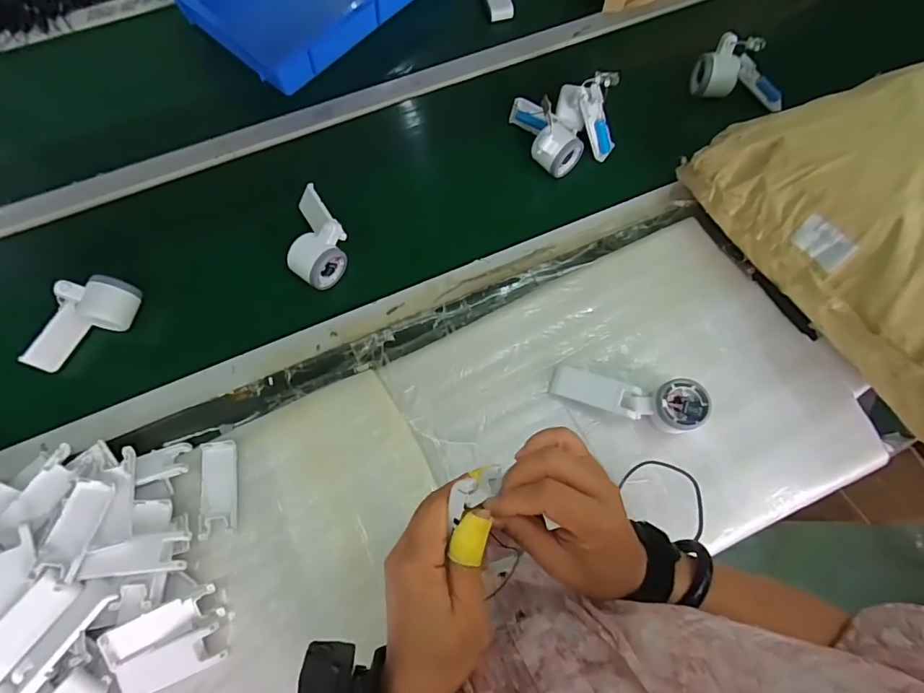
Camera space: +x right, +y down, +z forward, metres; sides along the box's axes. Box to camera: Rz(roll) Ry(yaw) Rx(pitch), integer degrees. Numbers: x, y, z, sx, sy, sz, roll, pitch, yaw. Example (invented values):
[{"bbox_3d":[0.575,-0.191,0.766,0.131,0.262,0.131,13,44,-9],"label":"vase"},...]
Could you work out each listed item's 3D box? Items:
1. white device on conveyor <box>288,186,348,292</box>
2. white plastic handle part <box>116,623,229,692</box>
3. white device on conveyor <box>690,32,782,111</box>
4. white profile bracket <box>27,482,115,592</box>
[{"bbox_3d":[-0.190,-0.149,0.633,0.069,0.046,0.147,-2,72,-2],"label":"white device on conveyor"},{"bbox_3d":[-0.294,0.321,0.485,0.092,0.022,0.038,-21,74,-8],"label":"white plastic handle part"},{"bbox_3d":[0.430,-0.419,0.724,0.138,0.065,0.061,16,72,4],"label":"white device on conveyor"},{"bbox_3d":[-0.396,0.188,0.487,0.039,0.006,0.099,12,55,-9],"label":"white profile bracket"}]

